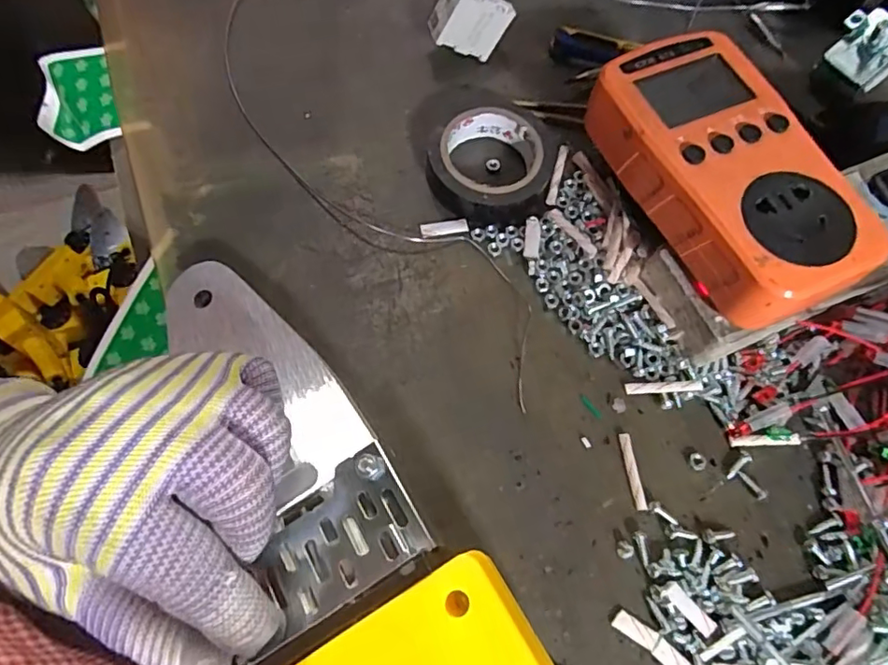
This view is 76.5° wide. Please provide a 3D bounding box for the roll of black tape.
[{"bbox_3d":[0.024,-0.084,0.284,0.060,0.019,0.062,1,70,-2],"label":"roll of black tape"}]

